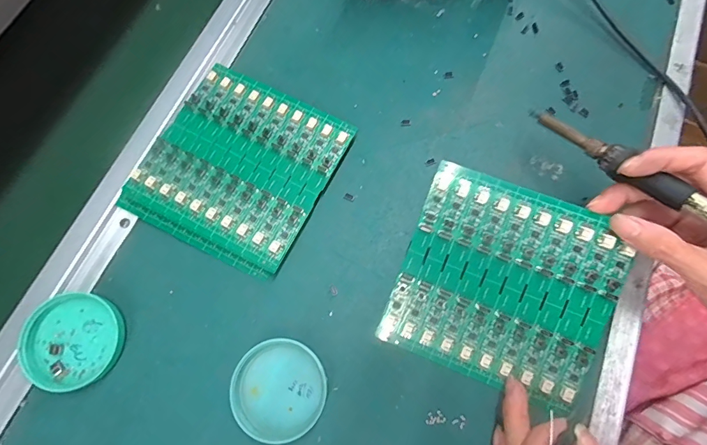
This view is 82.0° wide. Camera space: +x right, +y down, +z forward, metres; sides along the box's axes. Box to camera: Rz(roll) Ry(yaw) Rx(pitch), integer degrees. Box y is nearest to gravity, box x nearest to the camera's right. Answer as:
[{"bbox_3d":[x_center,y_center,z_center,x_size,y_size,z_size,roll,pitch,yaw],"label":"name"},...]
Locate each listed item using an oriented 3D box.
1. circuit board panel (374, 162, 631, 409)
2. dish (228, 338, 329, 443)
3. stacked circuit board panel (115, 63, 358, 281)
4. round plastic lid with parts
[{"bbox_3d":[0.105,0.042,0.281,0.137,0.005,0.132,21,93,9],"label":"circuit board panel"},{"bbox_3d":[-0.052,0.115,0.282,0.064,0.011,0.062,0,74,0],"label":"dish"},{"bbox_3d":[-0.091,-0.046,0.332,0.138,0.016,0.145,27,75,7],"label":"stacked circuit board panel"},{"bbox_3d":[-0.203,0.085,0.294,0.063,0.016,0.063,0,74,0],"label":"round plastic lid with parts"}]

